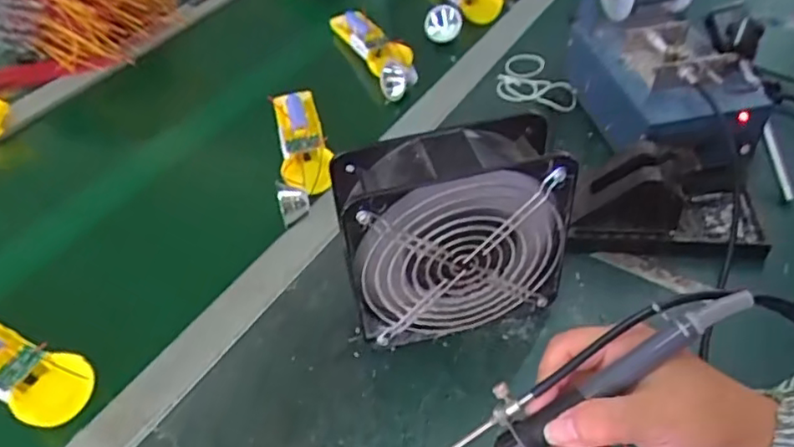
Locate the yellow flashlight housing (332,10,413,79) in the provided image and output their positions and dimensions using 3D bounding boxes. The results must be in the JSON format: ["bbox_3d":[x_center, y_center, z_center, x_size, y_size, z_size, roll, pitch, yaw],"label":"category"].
[{"bbox_3d":[-0.033,-0.226,0.789,0.047,0.053,0.185,-23,48,-16],"label":"yellow flashlight housing"}]

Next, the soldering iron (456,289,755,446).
[{"bbox_3d":[0.082,0.089,0.314,0.206,0.024,0.029,-35,45,5],"label":"soldering iron"}]

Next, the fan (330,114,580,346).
[{"bbox_3d":[0.038,0.011,0.427,0.147,0.153,0.056,-10,43,-5],"label":"fan"}]

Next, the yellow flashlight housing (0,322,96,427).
[{"bbox_3d":[-0.293,0.099,0.463,0.153,0.021,0.052,20,48,25],"label":"yellow flashlight housing"}]

